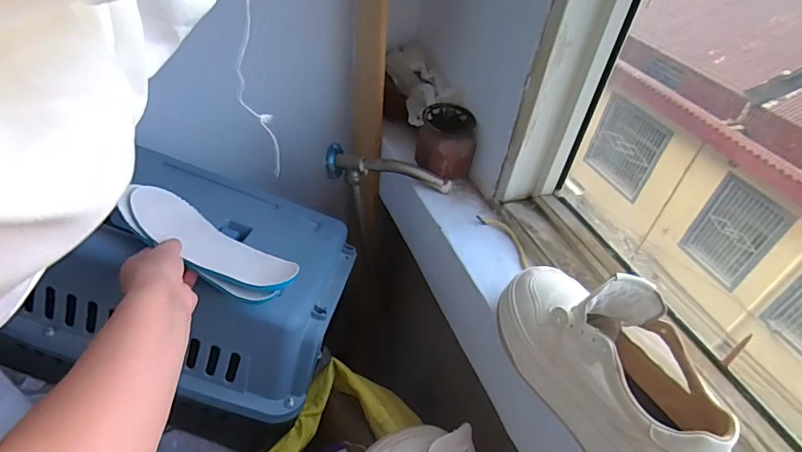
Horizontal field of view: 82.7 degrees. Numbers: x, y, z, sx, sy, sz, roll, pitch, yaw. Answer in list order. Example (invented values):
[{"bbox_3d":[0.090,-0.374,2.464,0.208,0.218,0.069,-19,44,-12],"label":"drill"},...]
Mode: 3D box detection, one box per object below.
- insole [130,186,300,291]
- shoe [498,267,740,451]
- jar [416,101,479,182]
[{"bbox_3d":[-0.221,0.018,0.517,0.226,0.029,0.069,28,45,18],"label":"insole"},{"bbox_3d":[0.192,0.122,0.416,0.100,0.133,0.237,-13,45,-21],"label":"shoe"},{"bbox_3d":[0.068,-0.123,0.699,0.084,0.096,0.077,4,41,-3],"label":"jar"}]

